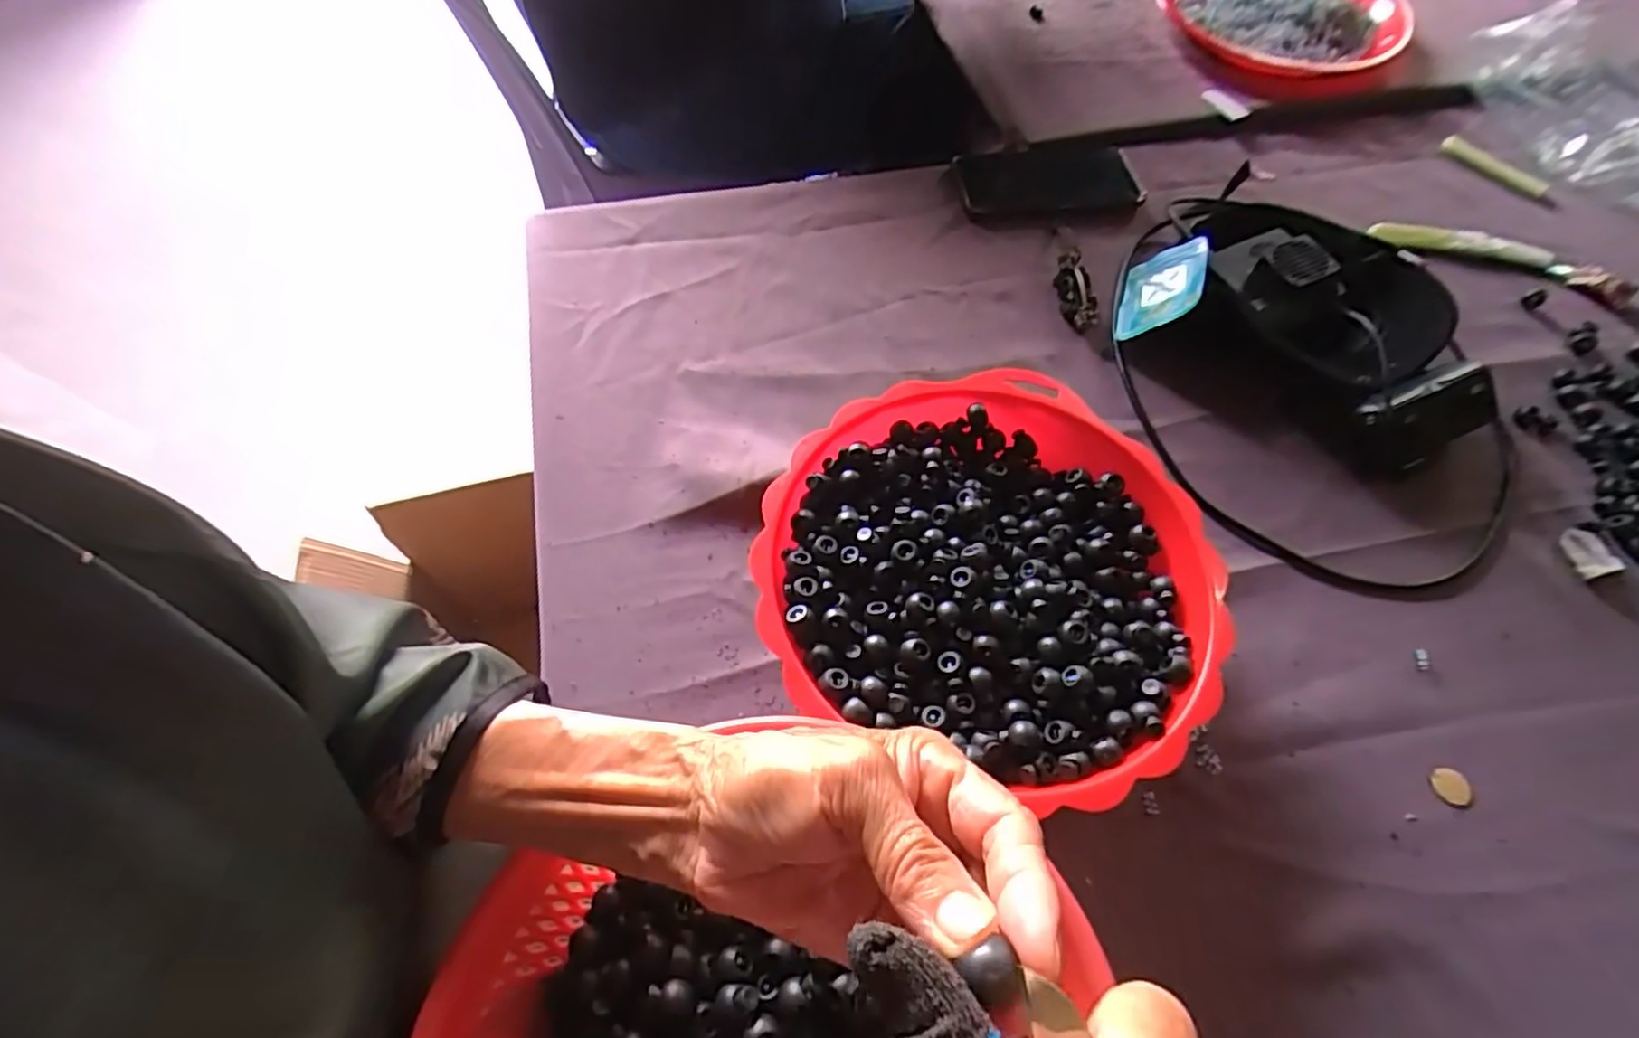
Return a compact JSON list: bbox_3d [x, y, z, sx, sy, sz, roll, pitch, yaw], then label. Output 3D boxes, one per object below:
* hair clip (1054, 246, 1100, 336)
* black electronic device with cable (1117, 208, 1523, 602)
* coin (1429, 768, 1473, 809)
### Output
[{"bbox_3d":[0.207,-0.185,0.560,0.022,0.020,0.075,-1,61,-2],"label":"hair clip"},{"bbox_3d":[0.355,-0.112,0.503,0.315,0.059,0.270,40,68,19],"label":"black electronic device with cable"},{"bbox_3d":[0.360,0.152,0.392,0.022,0.004,0.019,28,65,14],"label":"coin"}]

